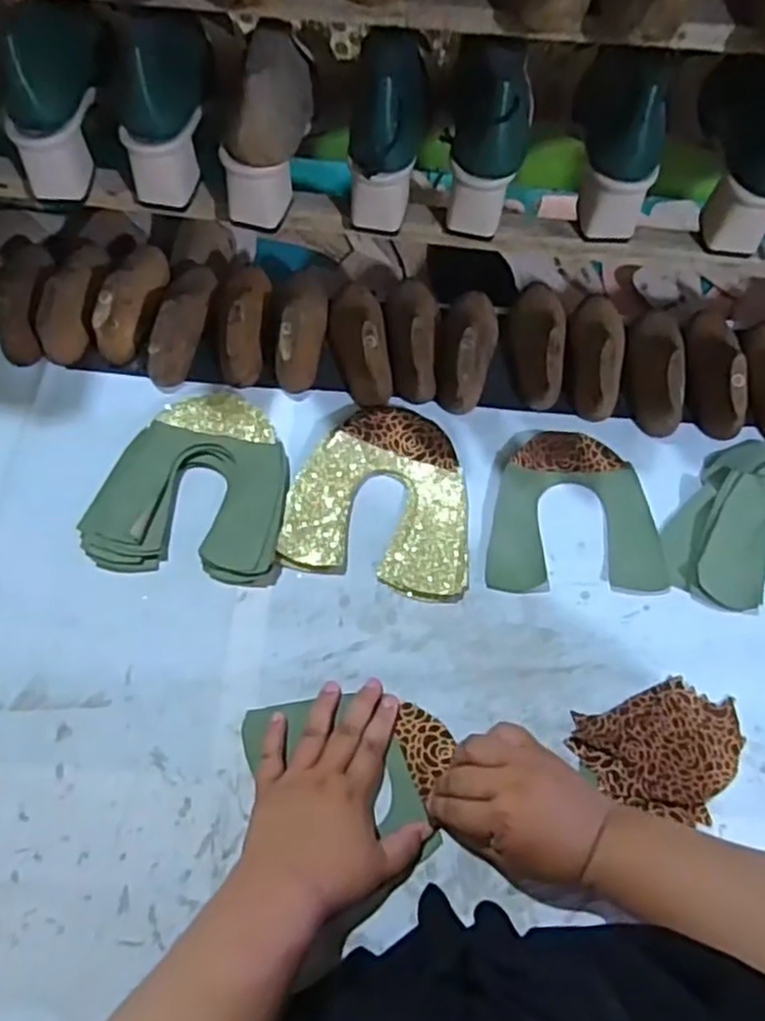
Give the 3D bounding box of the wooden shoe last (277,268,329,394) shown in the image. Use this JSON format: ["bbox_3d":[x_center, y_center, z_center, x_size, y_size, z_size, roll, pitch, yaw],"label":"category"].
[{"bbox_3d":[-0.080,-0.182,0.680,0.051,0.049,0.137,3,67,0],"label":"wooden shoe last"}]

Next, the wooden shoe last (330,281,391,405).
[{"bbox_3d":[-0.021,-0.166,0.673,0.052,0.053,0.139,-7,68,-4],"label":"wooden shoe last"}]

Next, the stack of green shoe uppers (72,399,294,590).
[{"bbox_3d":[-0.168,-0.028,0.631,0.165,0.022,0.170,6,67,1],"label":"stack of green shoe uppers"}]

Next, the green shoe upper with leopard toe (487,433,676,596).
[{"bbox_3d":[0.168,-0.003,0.636,0.150,0.007,0.150,0,68,-2],"label":"green shoe upper with leopard toe"}]

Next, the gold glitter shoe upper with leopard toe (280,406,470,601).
[{"bbox_3d":[0.006,-0.013,0.630,0.158,0.019,0.156,13,68,4],"label":"gold glitter shoe upper with leopard toe"}]

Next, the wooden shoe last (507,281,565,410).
[{"bbox_3d":[0.148,-0.166,0.675,0.055,0.048,0.142,7,68,2],"label":"wooden shoe last"}]

